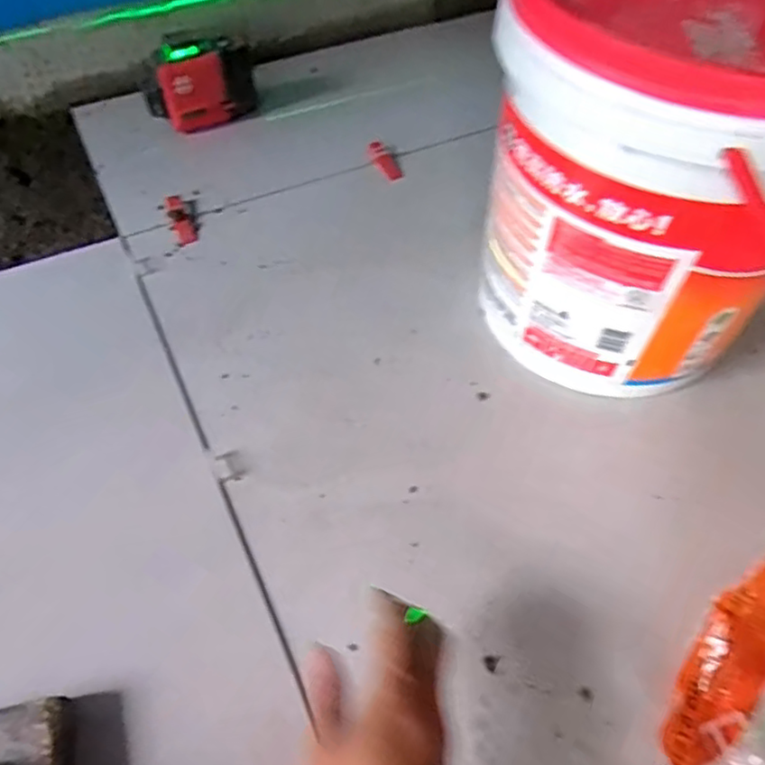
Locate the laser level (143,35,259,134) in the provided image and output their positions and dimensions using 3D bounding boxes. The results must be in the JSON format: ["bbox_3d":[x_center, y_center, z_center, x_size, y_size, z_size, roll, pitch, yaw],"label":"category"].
[{"bbox_3d":[-0.263,-0.431,0.922,0.158,0.108,0.081,-10,59,-11],"label":"laser level"}]

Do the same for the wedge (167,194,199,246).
[{"bbox_3d":[-0.258,-0.208,0.821,0.025,0.014,0.089,-19,61,-16],"label":"wedge"}]

